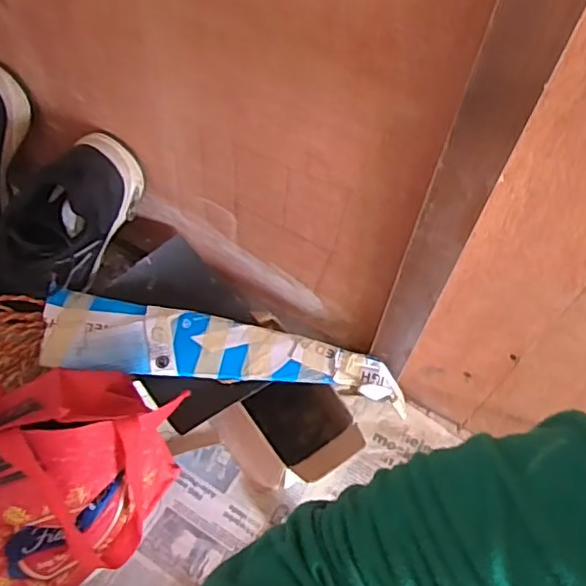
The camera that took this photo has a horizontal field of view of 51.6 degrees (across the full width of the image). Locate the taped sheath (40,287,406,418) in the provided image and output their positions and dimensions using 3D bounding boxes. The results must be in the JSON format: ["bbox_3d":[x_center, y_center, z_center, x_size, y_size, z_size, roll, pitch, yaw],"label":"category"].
[{"bbox_3d":[-0.072,0.060,0.654,0.395,0.028,0.098,8,59,2],"label":"taped sheath"}]

